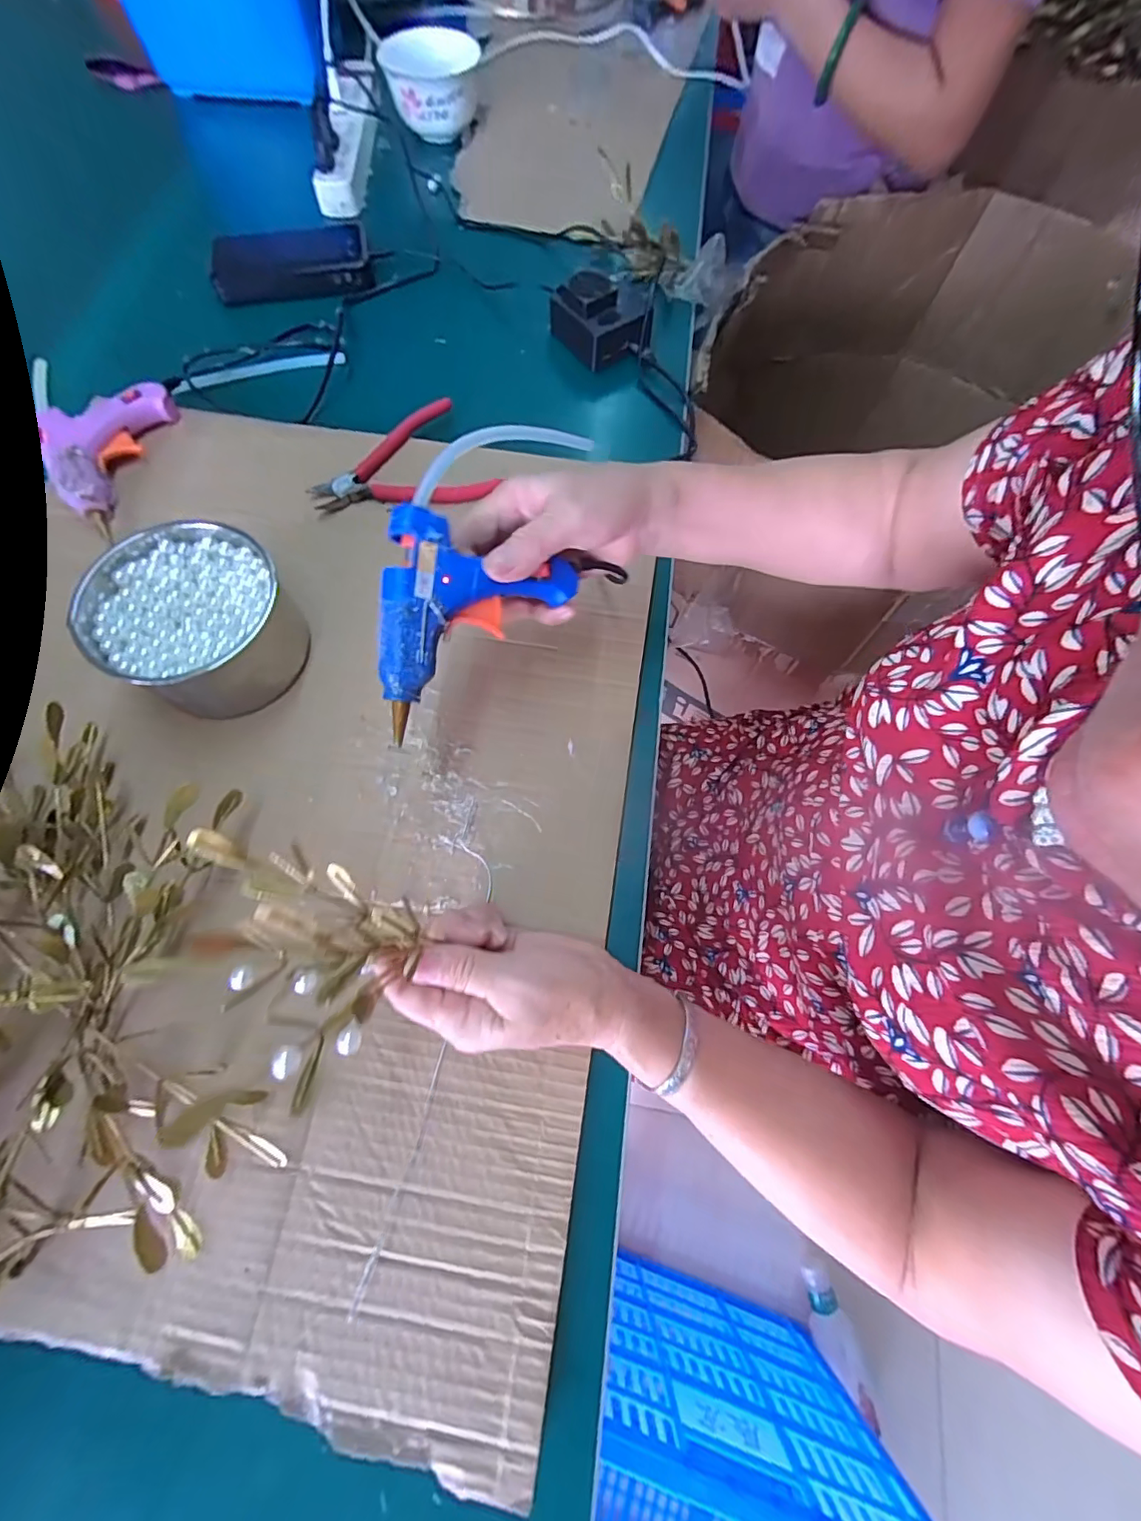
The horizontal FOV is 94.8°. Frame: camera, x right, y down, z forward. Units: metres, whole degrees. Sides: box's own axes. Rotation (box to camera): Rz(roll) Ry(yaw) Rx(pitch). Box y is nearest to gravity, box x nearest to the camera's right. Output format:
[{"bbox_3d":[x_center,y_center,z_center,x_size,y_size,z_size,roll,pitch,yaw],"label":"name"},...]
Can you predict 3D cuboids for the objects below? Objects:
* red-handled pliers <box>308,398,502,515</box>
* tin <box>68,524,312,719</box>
[{"bbox_3d":[-0.146,-0.241,0.440,0.138,0.017,0.109,-26,75,-10],"label":"red-handled pliers"},{"bbox_3d":[-0.256,-0.096,0.360,0.118,0.058,0.114,1,72,-2],"label":"tin"}]

